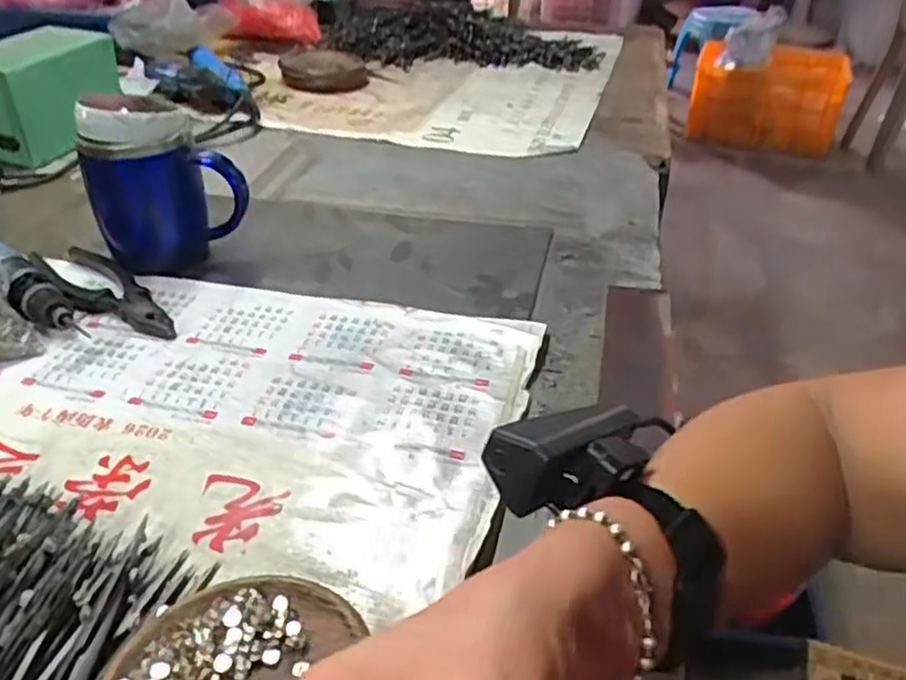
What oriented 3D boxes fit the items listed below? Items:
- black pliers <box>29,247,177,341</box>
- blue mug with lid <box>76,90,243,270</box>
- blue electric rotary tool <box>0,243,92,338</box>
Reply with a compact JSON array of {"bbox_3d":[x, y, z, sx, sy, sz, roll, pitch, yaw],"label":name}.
[{"bbox_3d":[-0.271,-0.037,0.577,0.050,0.013,0.162,-29,45,-35],"label":"black pliers"},{"bbox_3d":[-0.237,-0.130,0.609,0.111,0.133,0.092,-14,38,-20],"label":"blue mug with lid"},{"bbox_3d":[-0.355,-0.058,0.585,0.212,0.035,0.035,28,43,32],"label":"blue electric rotary tool"}]

